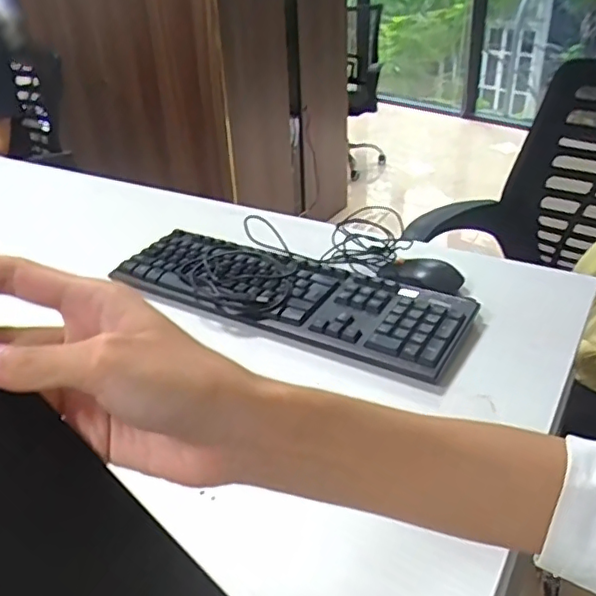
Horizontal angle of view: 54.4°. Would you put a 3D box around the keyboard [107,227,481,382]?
[{"bbox_3d":[-0.023,-0.014,0.694,0.438,0.027,0.137,17,36,28],"label":"keyboard"}]

